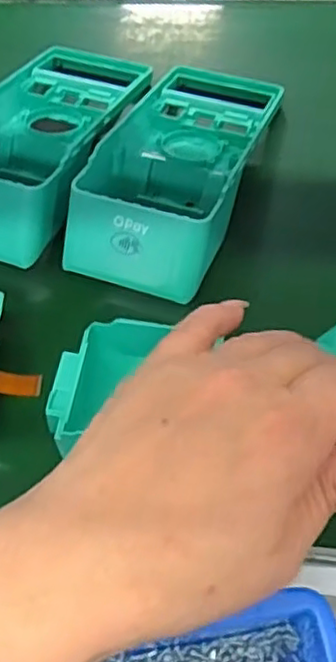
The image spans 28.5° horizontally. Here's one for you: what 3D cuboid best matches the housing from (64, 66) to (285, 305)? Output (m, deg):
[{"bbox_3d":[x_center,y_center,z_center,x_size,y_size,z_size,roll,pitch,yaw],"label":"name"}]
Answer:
[{"bbox_3d":[0.008,-0.105,0.400,0.087,0.055,0.186,17,62,14],"label":"housing"}]

